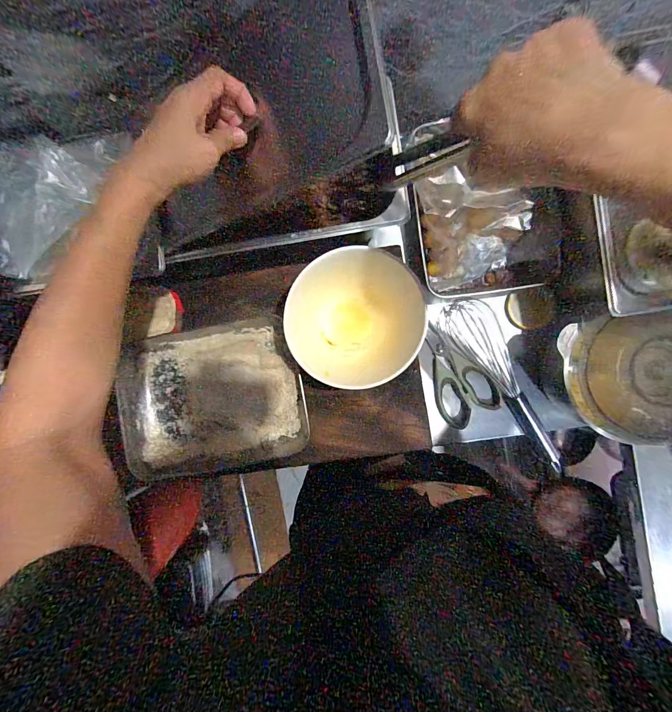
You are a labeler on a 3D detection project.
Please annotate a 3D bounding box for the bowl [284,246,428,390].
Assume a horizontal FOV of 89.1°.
[{"bbox_3d":[0.025,-0.043,0.475,0.184,0.079,0.186,0,89,4],"label":"bowl"}]

